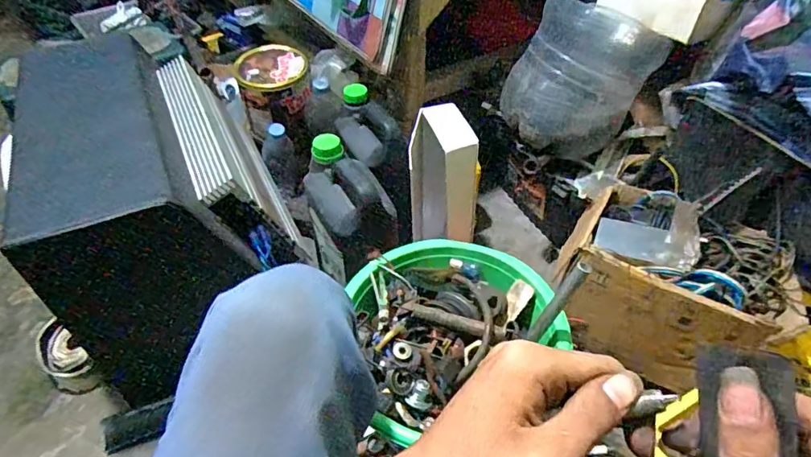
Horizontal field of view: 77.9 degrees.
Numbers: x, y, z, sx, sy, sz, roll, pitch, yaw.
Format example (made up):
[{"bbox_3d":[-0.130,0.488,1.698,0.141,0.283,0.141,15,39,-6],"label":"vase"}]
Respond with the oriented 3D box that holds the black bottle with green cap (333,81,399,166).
[{"bbox_3d":[-0.076,-0.191,0.919,0.077,0.070,0.155,-21,49,-21],"label":"black bottle with green cap"}]

